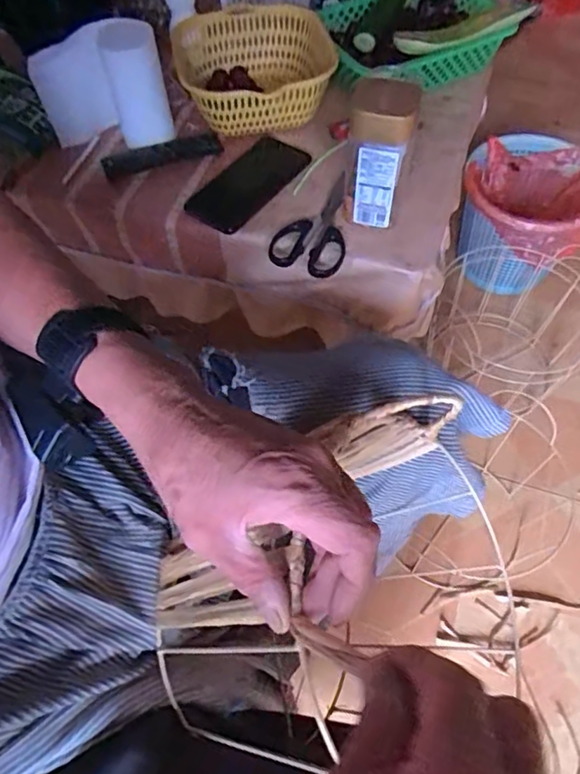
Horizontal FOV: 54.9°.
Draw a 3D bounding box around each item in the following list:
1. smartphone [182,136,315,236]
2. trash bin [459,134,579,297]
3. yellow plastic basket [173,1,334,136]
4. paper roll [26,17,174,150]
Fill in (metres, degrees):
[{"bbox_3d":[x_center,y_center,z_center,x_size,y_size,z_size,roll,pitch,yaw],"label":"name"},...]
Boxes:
[{"bbox_3d":[-0.051,-0.248,0.688,0.085,0.015,0.166,28,64,18],"label":"smartphone"},{"bbox_3d":[0.445,-0.318,1.069,0.228,0.203,0.278,12,60,10],"label":"trash bin"},{"bbox_3d":[-0.040,-0.417,0.742,0.192,0.071,0.202,-1,59,2],"label":"yellow plastic basket"},{"bbox_3d":[-0.234,-0.367,0.691,0.167,0.118,0.065,-2,59,1],"label":"paper roll"}]

